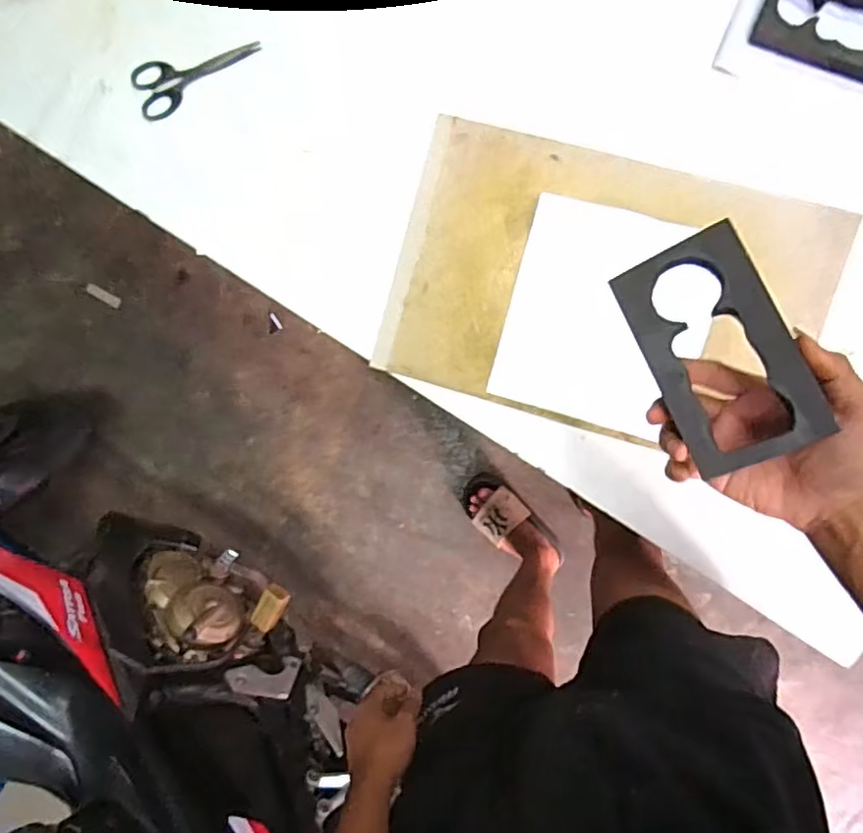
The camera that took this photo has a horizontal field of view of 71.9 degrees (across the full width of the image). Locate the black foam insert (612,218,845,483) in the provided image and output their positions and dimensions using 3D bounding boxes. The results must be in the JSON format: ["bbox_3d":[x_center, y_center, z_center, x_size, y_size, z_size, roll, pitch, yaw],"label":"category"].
[{"bbox_3d":[0.180,-0.042,0.376,0.079,0.012,0.142,-28,80,23],"label":"black foam insert"}]

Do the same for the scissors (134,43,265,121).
[{"bbox_3d":[-0.270,-0.401,0.682,0.154,0.016,0.068,-27,90,9],"label":"scissors"}]

